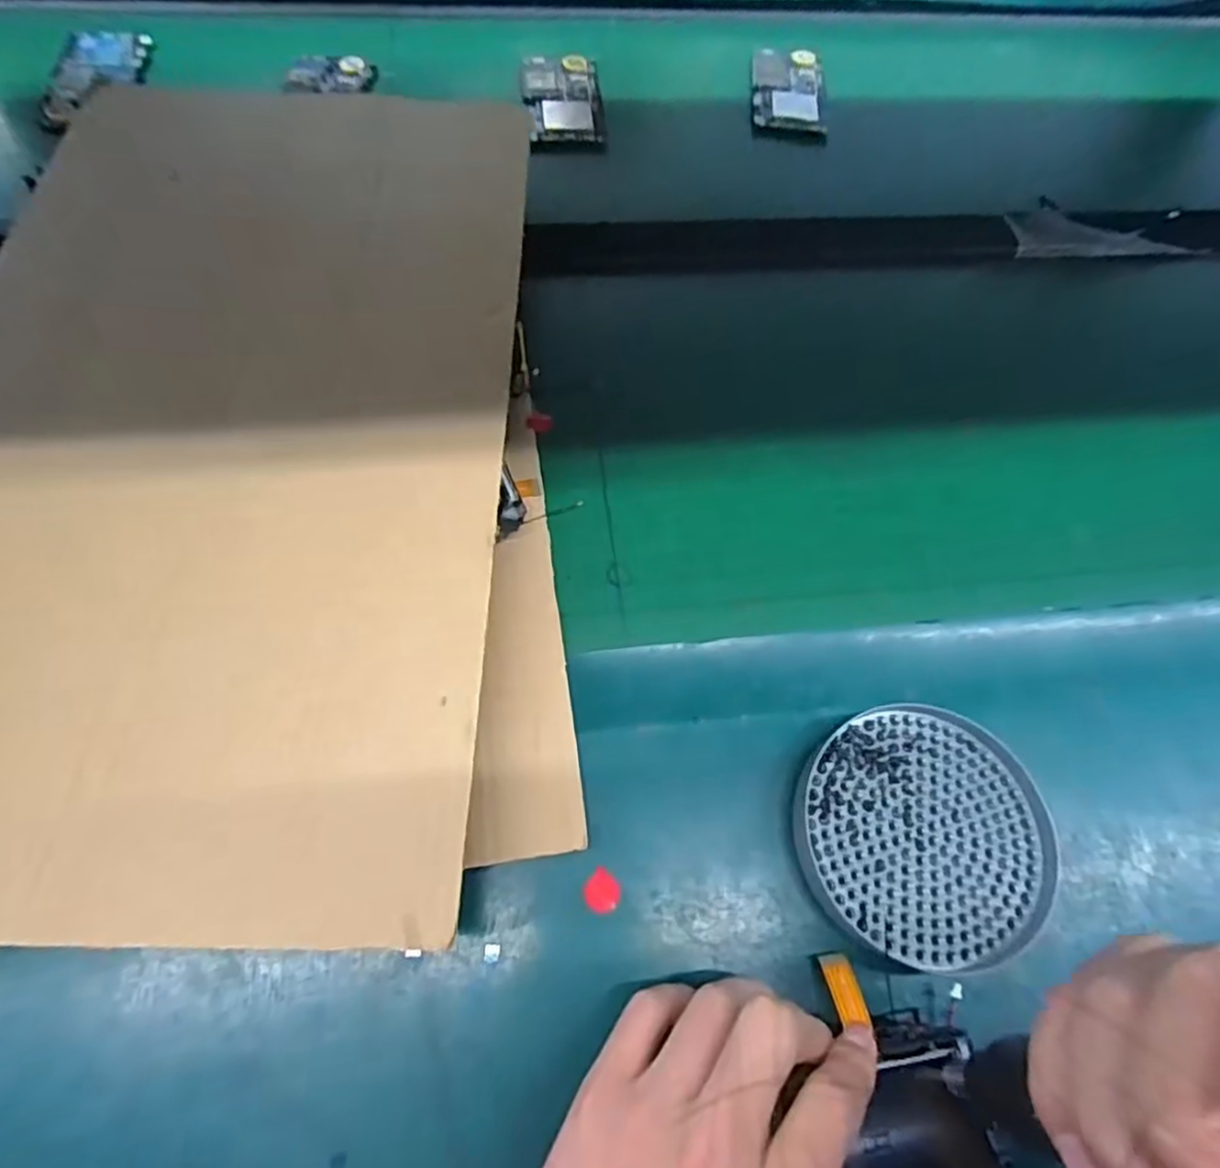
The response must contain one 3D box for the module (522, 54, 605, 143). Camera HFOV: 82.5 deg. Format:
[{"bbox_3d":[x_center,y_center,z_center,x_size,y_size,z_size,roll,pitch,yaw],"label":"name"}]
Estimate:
[{"bbox_3d":[-0.039,-0.408,0.581,0.065,0.012,0.123,-4,65,-7],"label":"module"}]

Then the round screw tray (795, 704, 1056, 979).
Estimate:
[{"bbox_3d":[0.145,0.115,0.325,0.111,0.014,0.111,2,65,-4],"label":"round screw tray"}]

